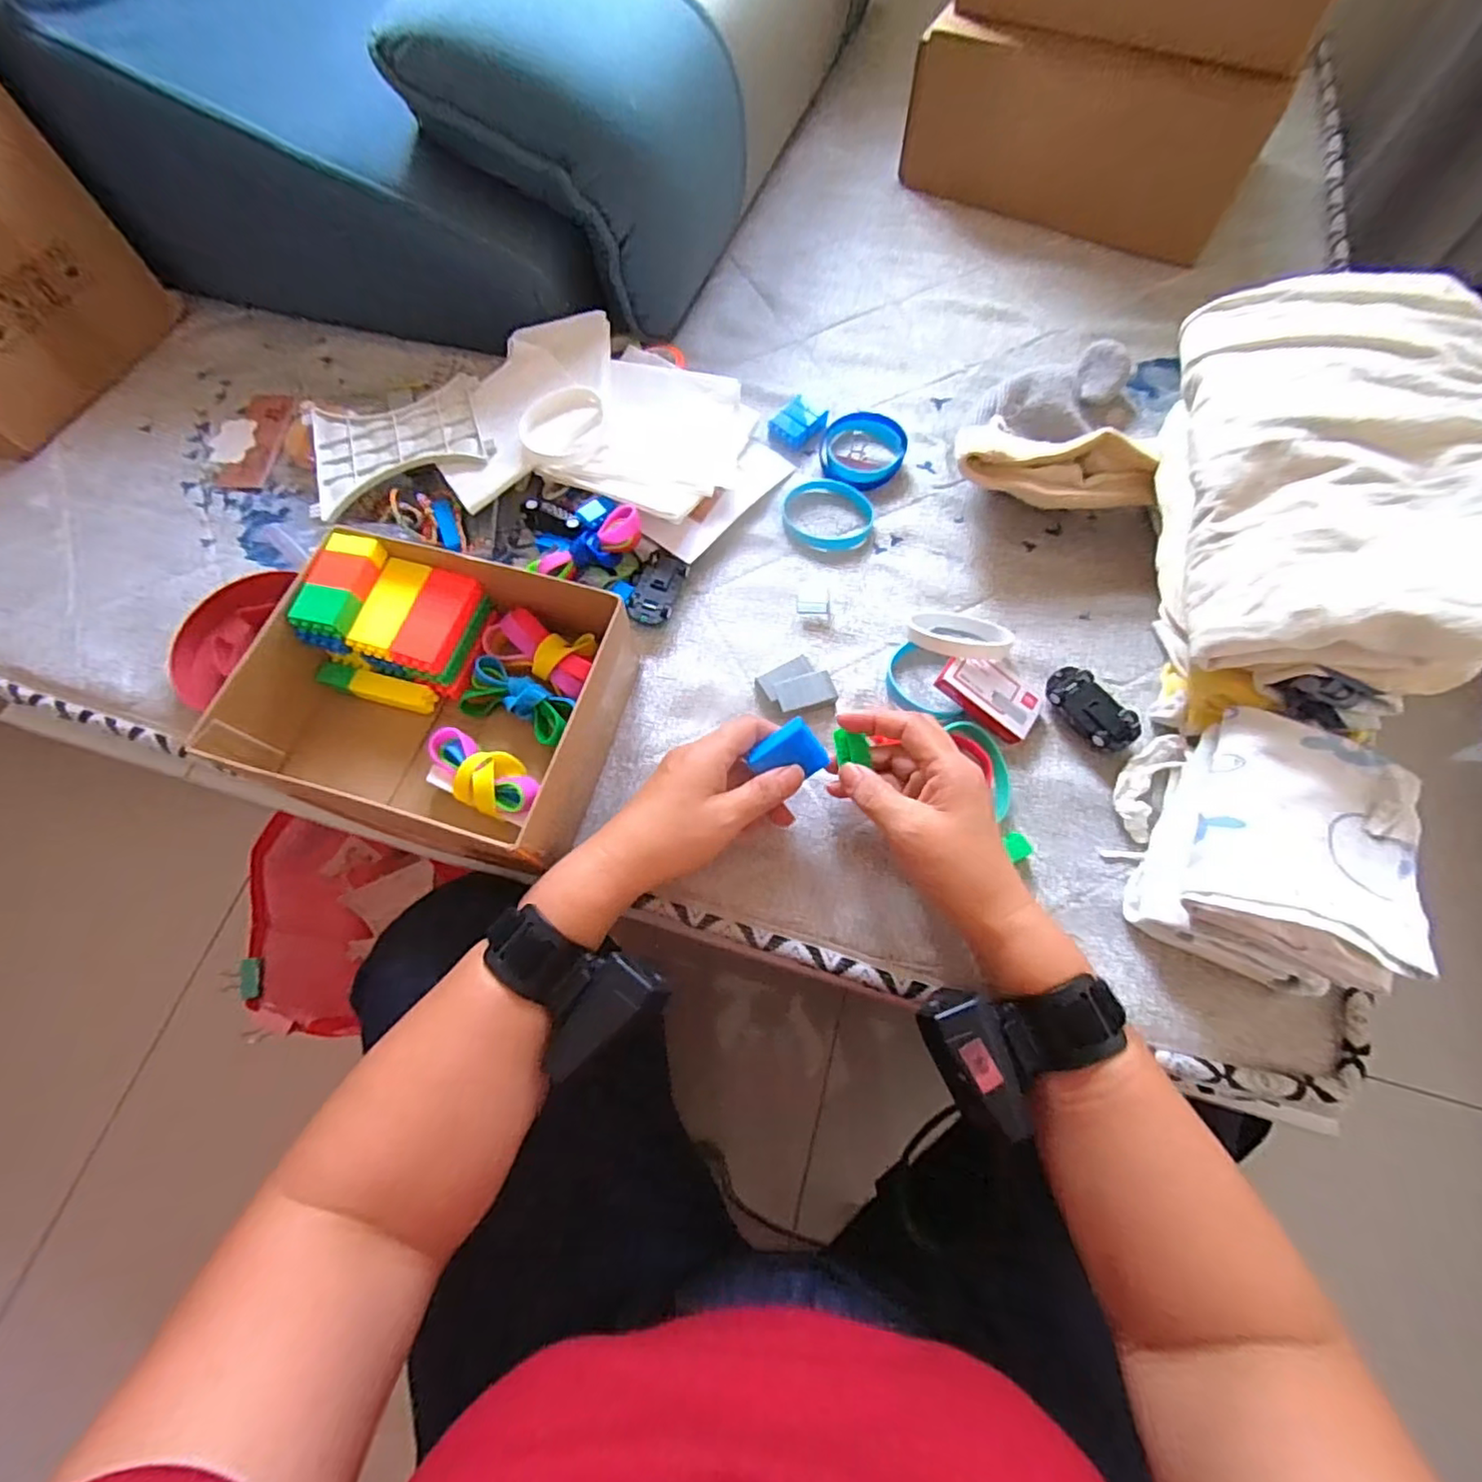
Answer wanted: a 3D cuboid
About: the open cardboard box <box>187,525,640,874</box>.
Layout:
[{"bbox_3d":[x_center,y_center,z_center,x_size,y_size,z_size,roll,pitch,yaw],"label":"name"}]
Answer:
[{"bbox_3d":[-0.193,-0.028,0.418,0.212,0.080,0.160,14,69,8],"label":"open cardboard box"}]

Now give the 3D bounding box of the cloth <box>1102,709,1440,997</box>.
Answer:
[{"bbox_3d":[0.289,0.053,0.361,0.110,0.090,0.137,20,70,10],"label":"cloth"}]

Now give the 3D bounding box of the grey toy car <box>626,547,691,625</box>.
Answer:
[{"bbox_3d":[-0.064,-0.114,0.480,0.036,0.018,0.060,15,70,8],"label":"grey toy car"}]

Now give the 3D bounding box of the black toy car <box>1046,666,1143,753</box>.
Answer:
[{"bbox_3d":[0.237,-0.021,0.435,0.032,0.022,0.065,-29,70,-9],"label":"black toy car"}]

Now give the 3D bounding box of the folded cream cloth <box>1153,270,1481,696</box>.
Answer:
[{"bbox_3d":[0.342,-0.157,0.377,0.147,0.094,0.262,12,69,7],"label":"folded cream cloth"}]

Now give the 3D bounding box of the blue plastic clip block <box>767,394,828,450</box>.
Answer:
[{"bbox_3d":[0.049,-0.269,0.542,0.038,0.016,0.045,37,74,15],"label":"blue plastic clip block"}]

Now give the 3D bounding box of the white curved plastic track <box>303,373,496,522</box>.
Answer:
[{"bbox_3d":[-0.275,-0.244,0.514,0.139,0.012,0.119,-20,69,-6],"label":"white curved plastic track"}]

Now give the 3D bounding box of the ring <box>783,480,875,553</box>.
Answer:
[{"bbox_3d":[0.069,-0.178,0.505,0.072,0.010,0.058,13,69,7],"label":"ring"}]

